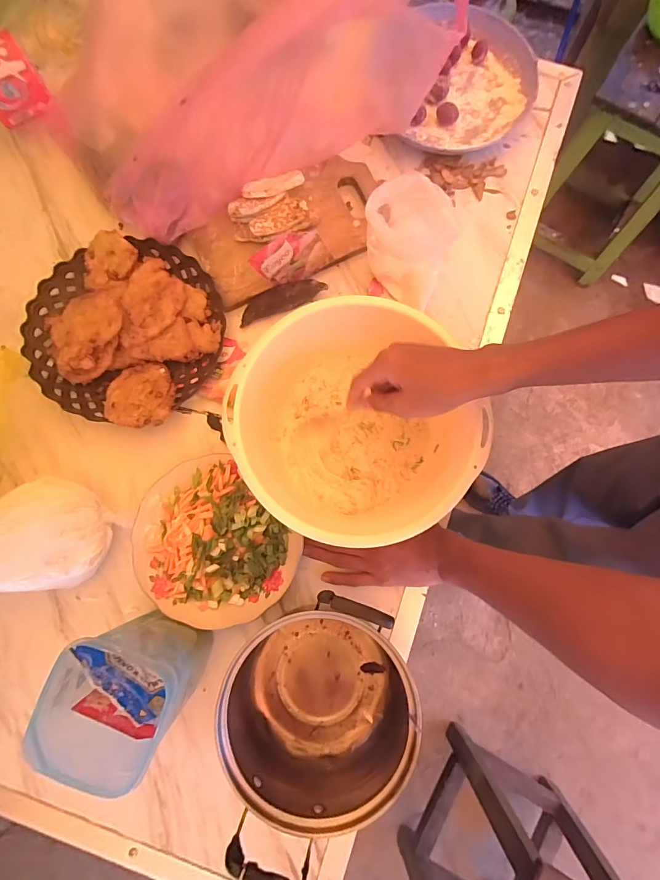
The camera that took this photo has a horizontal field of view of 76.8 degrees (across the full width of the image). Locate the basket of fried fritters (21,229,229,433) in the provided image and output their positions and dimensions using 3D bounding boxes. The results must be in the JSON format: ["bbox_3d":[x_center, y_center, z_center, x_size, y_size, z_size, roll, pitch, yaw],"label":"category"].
[{"bbox_3d":[-0.247,-0.137,0.491,0.221,0.051,0.223,0,80,0],"label":"basket of fried fritters"}]

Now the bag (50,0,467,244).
[{"bbox_3d":[-0.111,-0.447,0.465,0.425,0.201,0.258,-24,81,-4],"label":"bag"}]

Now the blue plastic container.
[{"bbox_3d":[-0.181,0.219,0.369,0.101,0.125,0.099,16,80,3],"label":"blue plastic container"}]

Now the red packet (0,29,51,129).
[{"bbox_3d":[-0.389,-0.433,0.500,0.069,0.075,0.014,-30,47,-4],"label":"red packet"}]

